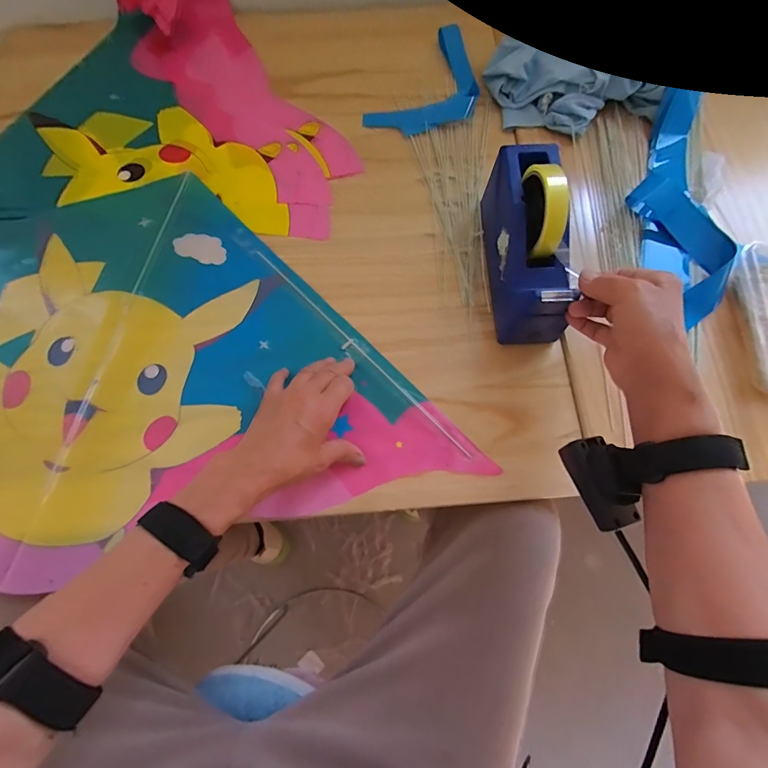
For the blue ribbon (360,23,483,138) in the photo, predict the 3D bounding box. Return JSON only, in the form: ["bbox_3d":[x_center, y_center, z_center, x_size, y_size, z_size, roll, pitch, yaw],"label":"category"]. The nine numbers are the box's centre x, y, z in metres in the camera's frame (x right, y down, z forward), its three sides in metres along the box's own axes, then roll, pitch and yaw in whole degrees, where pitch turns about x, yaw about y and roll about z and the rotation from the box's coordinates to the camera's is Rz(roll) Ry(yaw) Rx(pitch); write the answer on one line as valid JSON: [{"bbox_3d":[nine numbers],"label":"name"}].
[{"bbox_3d":[0.076,-0.423,0.580,0.116,0.022,0.198,39,78,10],"label":"blue ribbon"}]

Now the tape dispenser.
[{"bbox_3d":[0.160,-0.158,0.438,0.068,0.115,0.197,-1,74,0],"label":"tape dispenser"}]

